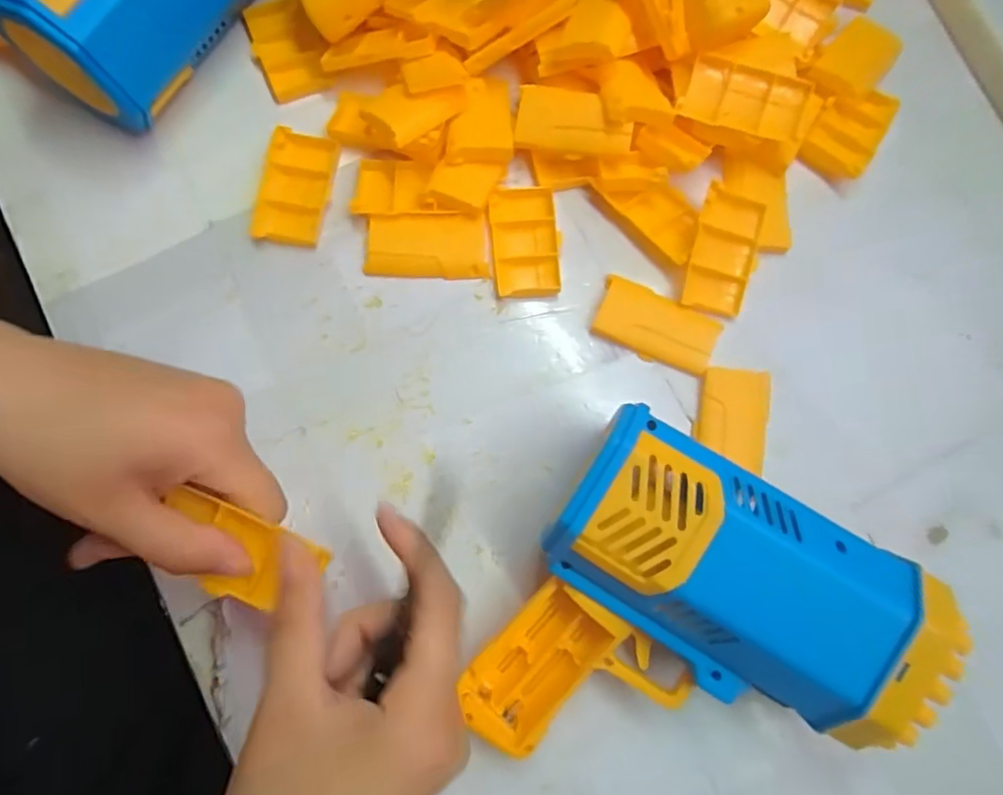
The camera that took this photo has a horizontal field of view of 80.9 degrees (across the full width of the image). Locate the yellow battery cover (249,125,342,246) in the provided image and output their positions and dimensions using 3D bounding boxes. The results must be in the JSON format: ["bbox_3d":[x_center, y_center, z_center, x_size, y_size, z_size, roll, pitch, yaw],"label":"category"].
[{"bbox_3d":[-0.115,-0.116,0.328,0.037,0.009,0.064,11,77,1],"label":"yellow battery cover"}]

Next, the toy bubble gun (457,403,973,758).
[{"bbox_3d":[0.076,0.103,0.245,0.151,0.081,0.149,31,78,6],"label":"toy bubble gun"}]

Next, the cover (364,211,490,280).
[{"bbox_3d":[-0.041,-0.083,0.322,0.065,0.009,0.033,0,77,-2],"label":"cover"}]

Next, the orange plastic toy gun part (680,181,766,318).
[{"bbox_3d":[0.120,-0.078,0.317,0.036,0.004,0.064,12,91,-11],"label":"orange plastic toy gun part"}]

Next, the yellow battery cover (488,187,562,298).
[{"bbox_3d":[0.013,-0.086,0.325,0.036,0.008,0.065,-5,77,-3],"label":"yellow battery cover"}]

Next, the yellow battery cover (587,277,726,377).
[{"bbox_3d":[0.082,-0.037,0.315,0.063,0.007,0.035,27,77,5],"label":"yellow battery cover"}]

